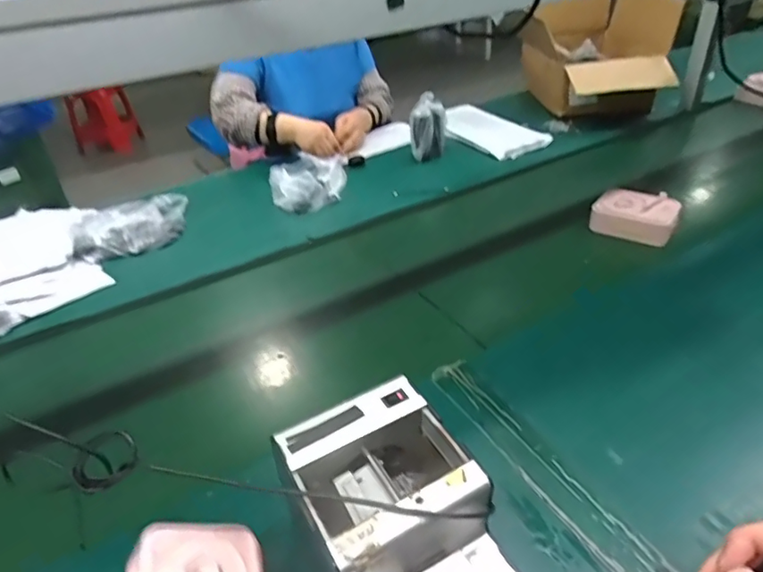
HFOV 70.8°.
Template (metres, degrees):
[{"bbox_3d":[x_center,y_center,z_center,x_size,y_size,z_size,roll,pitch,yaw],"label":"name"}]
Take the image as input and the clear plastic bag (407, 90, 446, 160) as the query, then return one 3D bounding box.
[{"bbox_3d":[0.108,-0.364,1.233,0.083,0.148,0.055,-1,35,4],"label":"clear plastic bag"}]

